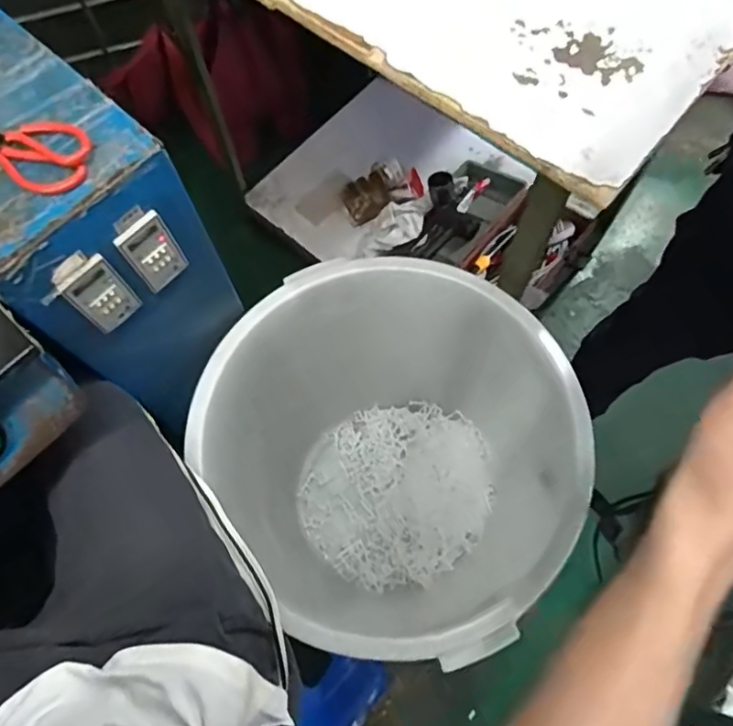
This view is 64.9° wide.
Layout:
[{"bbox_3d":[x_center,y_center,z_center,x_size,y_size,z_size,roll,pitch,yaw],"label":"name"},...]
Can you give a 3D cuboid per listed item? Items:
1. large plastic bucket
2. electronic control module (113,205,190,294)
[{"bbox_3d":[0.038,0.190,0.975,0.501,0.533,0.495,-1,69,1],"label":"large plastic bucket"},{"bbox_3d":[-0.216,-0.112,0.580,0.012,0.108,0.050,34,73,13],"label":"electronic control module"}]

